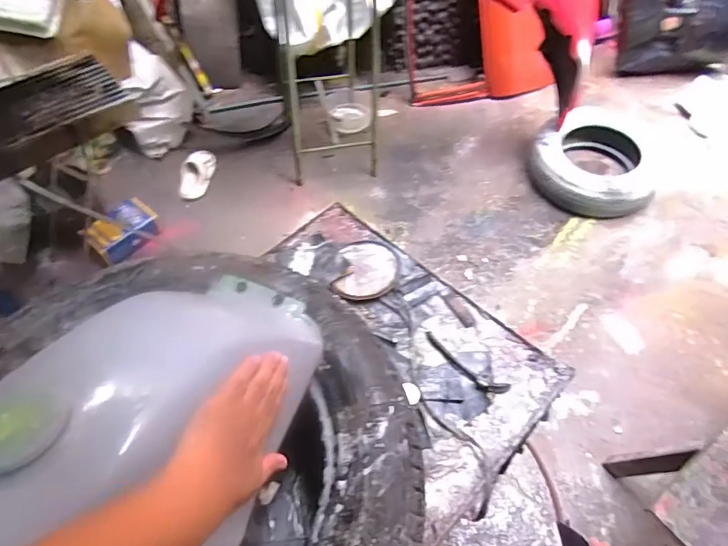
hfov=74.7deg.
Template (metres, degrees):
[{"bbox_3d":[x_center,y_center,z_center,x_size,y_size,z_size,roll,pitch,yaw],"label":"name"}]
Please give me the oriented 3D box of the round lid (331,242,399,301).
[{"bbox_3d":[0.008,-0.007,0.991,0.126,0.028,0.137,-1,54,2],"label":"round lid"}]

